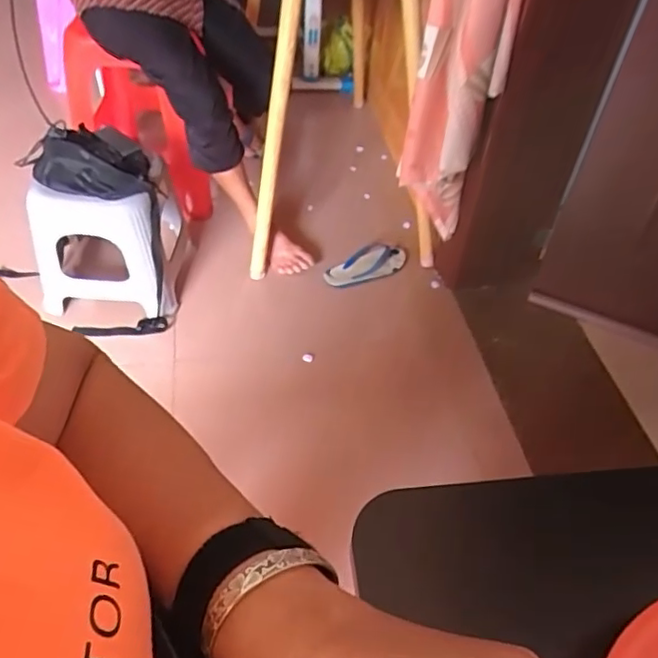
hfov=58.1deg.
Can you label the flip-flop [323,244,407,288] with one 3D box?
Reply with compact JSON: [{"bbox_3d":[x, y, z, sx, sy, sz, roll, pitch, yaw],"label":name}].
[{"bbox_3d":[0.098,-0.168,1.551,0.244,0.046,0.109,-20,53,-21],"label":"flip-flop"}]

